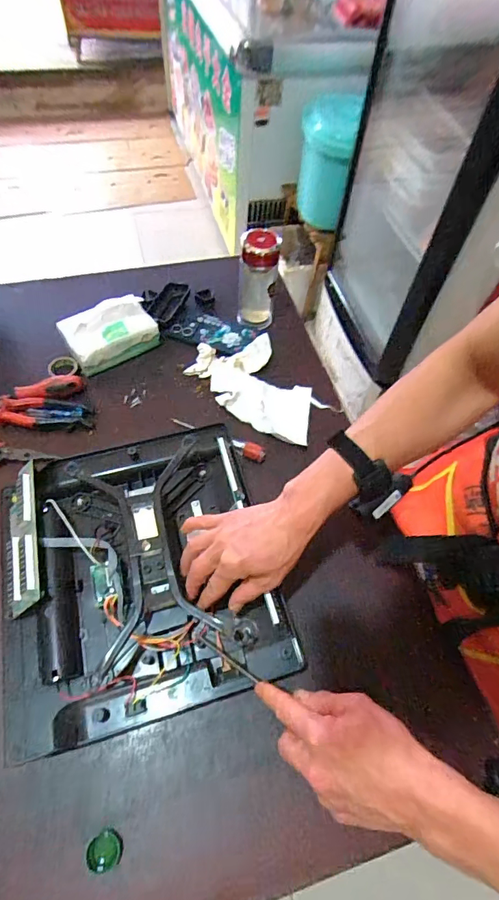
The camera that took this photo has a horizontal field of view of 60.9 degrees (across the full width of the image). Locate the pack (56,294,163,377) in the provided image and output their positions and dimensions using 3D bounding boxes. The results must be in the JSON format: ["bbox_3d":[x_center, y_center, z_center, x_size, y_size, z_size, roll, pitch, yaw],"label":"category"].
[{"bbox_3d":[-0.233,-0.201,0.714,0.142,0.075,0.070,-26,64,-19],"label":"pack"}]

